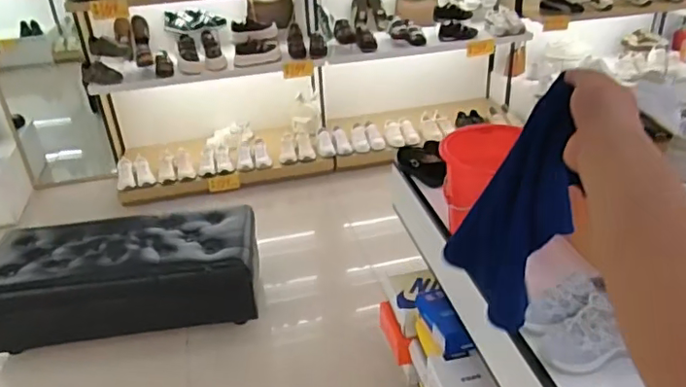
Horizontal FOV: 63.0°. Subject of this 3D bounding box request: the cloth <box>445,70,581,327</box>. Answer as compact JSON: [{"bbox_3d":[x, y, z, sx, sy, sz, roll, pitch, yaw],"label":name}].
[{"bbox_3d":[0.194,0.021,0.613,0.067,0.342,0.125,-7,52,-7],"label":"cloth"}]

